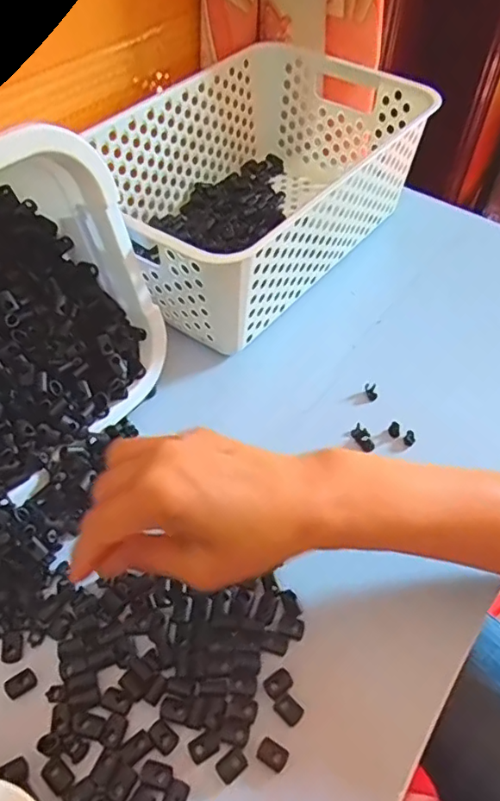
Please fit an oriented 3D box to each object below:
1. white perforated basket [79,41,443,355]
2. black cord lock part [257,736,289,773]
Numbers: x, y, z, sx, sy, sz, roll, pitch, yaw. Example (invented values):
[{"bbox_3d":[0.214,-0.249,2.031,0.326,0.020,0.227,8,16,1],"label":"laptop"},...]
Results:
[{"bbox_3d":[0.002,-0.201,0.505,0.201,0.112,0.324,34,59,23],"label":"white perforated basket"},{"bbox_3d":[0.012,0.178,0.277,0.015,0.004,0.011,25,56,17],"label":"black cord lock part"}]

